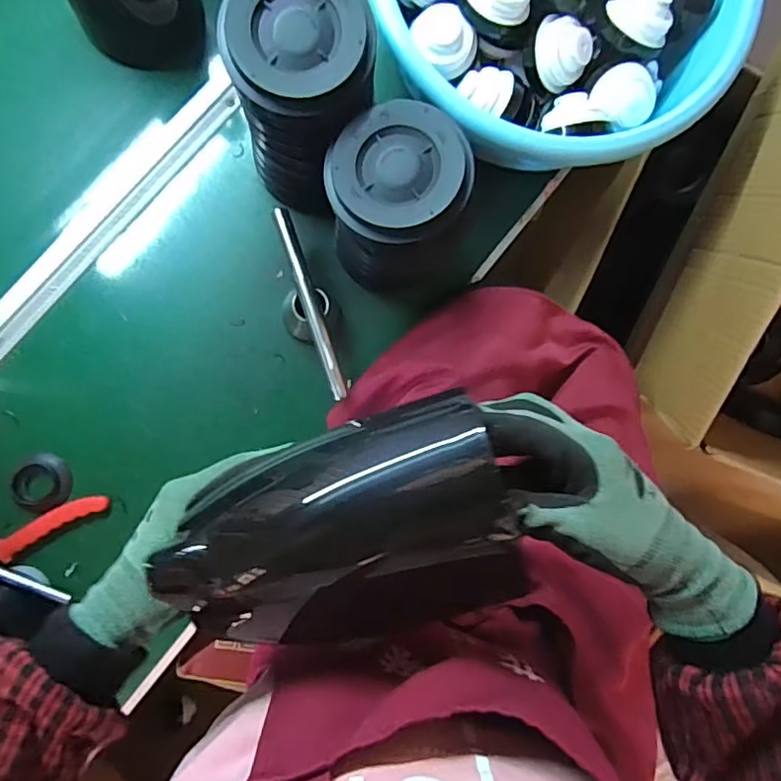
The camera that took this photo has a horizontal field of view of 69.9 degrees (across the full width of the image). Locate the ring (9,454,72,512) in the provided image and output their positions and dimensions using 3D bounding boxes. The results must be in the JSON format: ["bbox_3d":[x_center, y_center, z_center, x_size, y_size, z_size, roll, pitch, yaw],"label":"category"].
[{"bbox_3d":[-0.359,0.097,0.577,0.050,0.016,0.058,19,84,-5],"label":"ring"}]

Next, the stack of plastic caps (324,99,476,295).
[{"bbox_3d":[0.006,-0.171,0.545,0.136,0.187,0.125,27,84,-4],"label":"stack of plastic caps"}]

